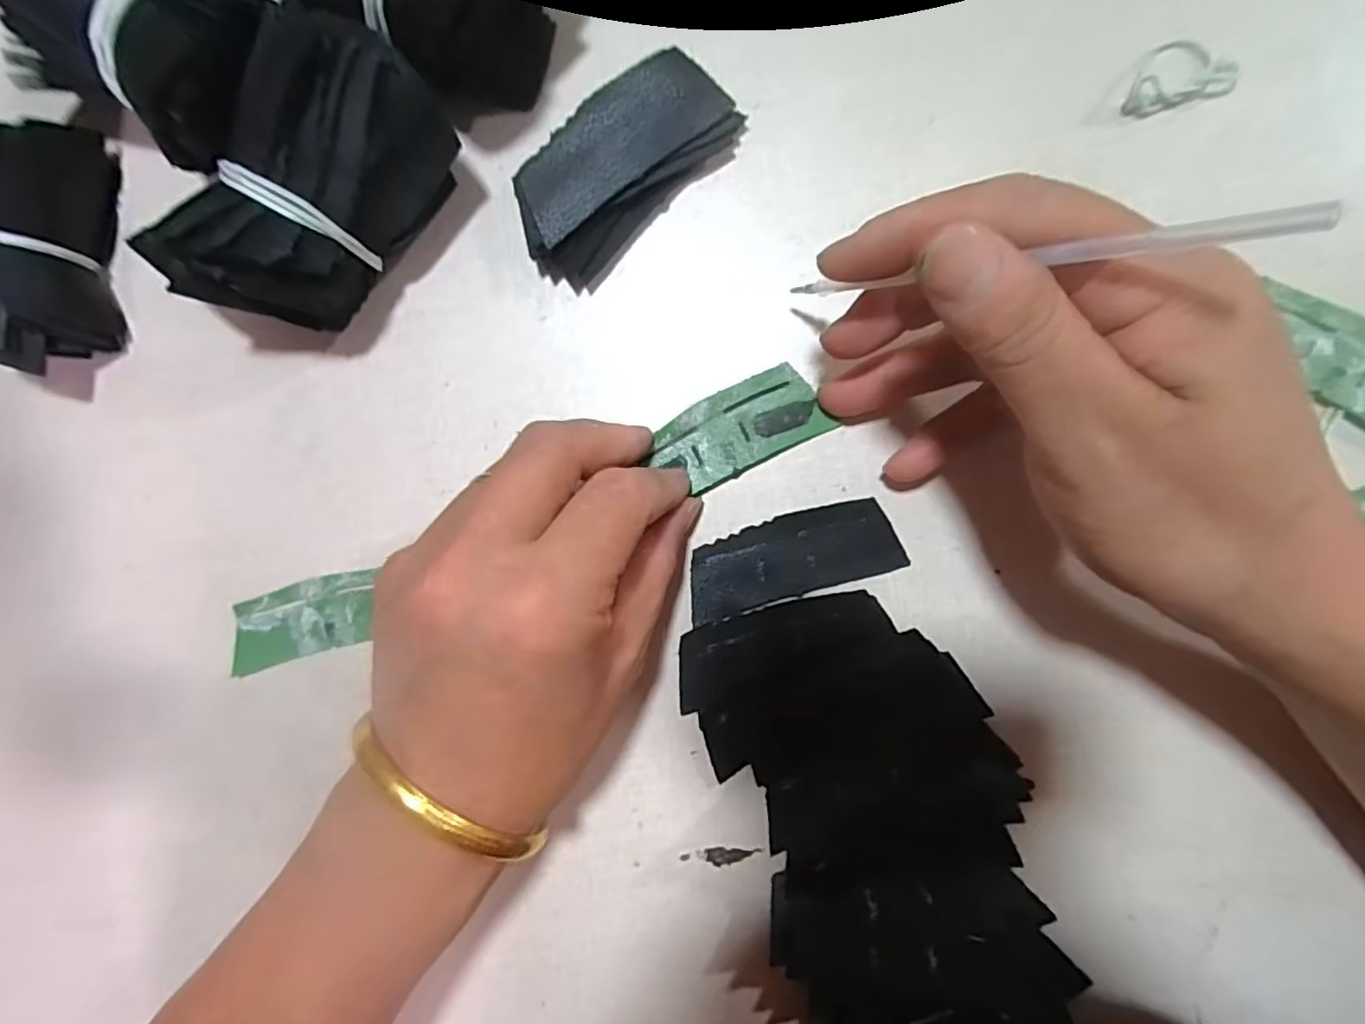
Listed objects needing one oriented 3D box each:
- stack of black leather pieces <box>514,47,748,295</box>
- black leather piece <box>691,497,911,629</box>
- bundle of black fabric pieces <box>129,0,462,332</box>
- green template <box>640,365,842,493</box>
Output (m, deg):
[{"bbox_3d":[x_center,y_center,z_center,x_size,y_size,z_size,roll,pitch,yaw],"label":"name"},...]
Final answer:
[{"bbox_3d":[-0.022,-0.116,0.213,0.079,0.017,0.039,-43,88,4],"label":"stack of black leather pieces"},{"bbox_3d":[0.037,0.016,0.217,0.072,0.004,0.027,-17,90,5],"label":"black leather piece"},{"bbox_3d":[-0.114,-0.099,0.201,0.046,0.053,0.092,36,94,3],"label":"bundle of black fabric pieces"},{"bbox_3d":[0.020,-0.029,0.217,0.057,0.004,0.029,-26,89,5],"label":"green template"}]

